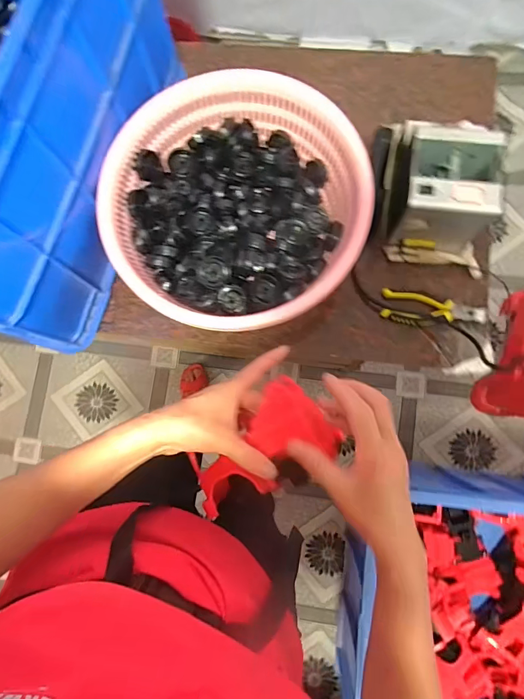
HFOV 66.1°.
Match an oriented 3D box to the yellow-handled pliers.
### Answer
[{"bbox_3d":[0.279,-0.061,0.660,0.163,0.015,0.052,10,84,4],"label":"yellow-handled pliers"}]

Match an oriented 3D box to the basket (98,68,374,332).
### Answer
[{"bbox_3d":[-0.041,-0.218,0.634,0.390,0.120,0.378,12,84,4],"label":"basket"}]

